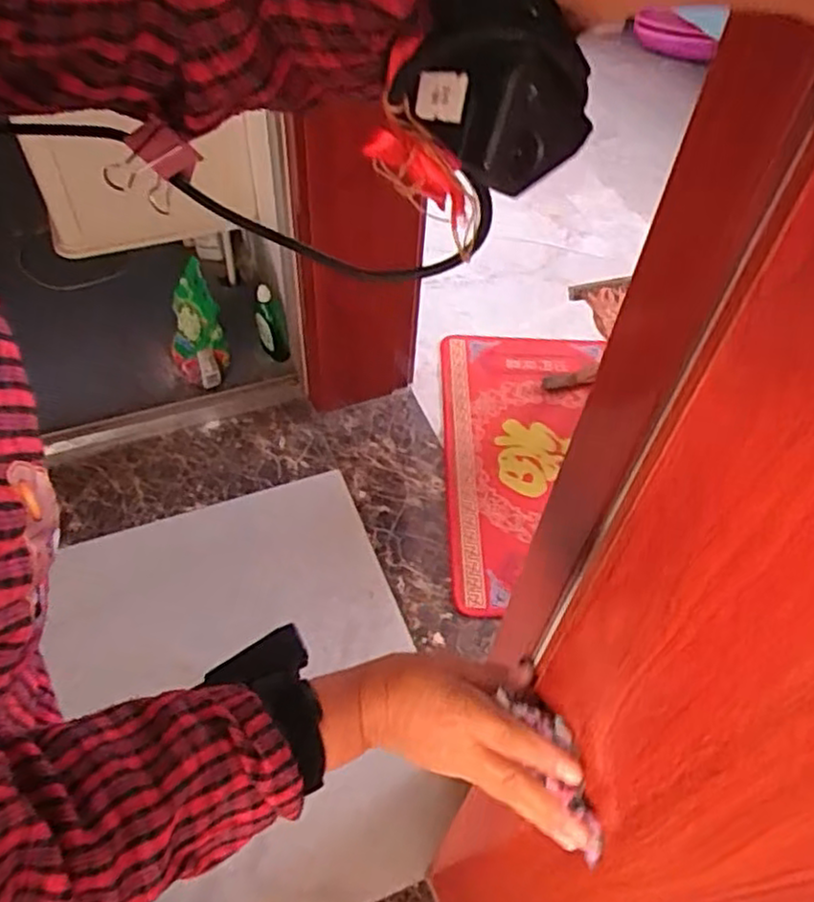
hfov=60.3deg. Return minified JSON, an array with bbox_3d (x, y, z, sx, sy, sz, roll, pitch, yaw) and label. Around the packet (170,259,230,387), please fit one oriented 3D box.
[{"bbox_3d":[-0.477,-0.287,1.586,0.136,0.280,0.071,3,23,6],"label":"packet"}]

